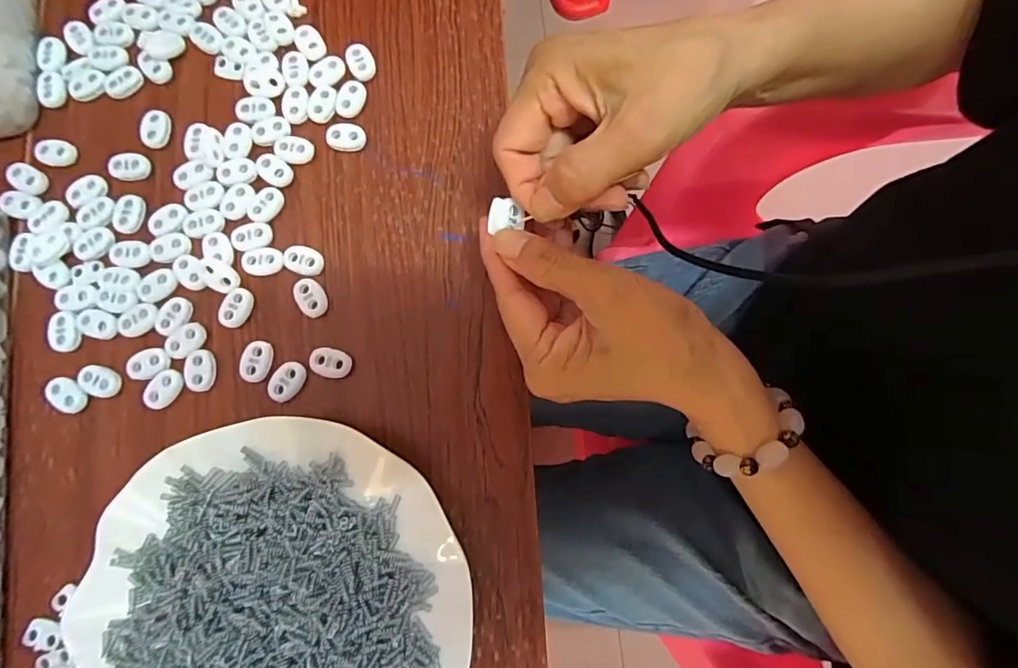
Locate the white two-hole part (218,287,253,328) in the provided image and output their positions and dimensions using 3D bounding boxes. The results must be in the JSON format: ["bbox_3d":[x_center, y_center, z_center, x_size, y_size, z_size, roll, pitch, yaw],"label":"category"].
[{"bbox_3d":[-0.152,-0.015,0.279,0.015,0.004,0.022,17,82,3],"label":"white two-hole part"}]

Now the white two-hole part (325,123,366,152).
[{"bbox_3d":[-0.096,-0.115,0.293,0.023,0.007,0.015,0,82,1],"label":"white two-hole part"}]

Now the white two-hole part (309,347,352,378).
[{"bbox_3d":[-0.097,0.015,0.271,0.023,0.004,0.015,16,82,3],"label":"white two-hole part"}]

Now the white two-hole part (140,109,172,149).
[{"bbox_3d":[-0.209,-0.121,0.295,0.016,0.005,0.022,7,82,2],"label":"white two-hole part"}]

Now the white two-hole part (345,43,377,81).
[{"bbox_3d":[-0.089,-0.163,0.299,0.015,0.006,0.022,-26,82,-3],"label":"white two-hole part"}]

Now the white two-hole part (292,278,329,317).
[{"bbox_3d":[-0.111,-0.021,0.279,0.015,0.004,0.024,-39,83,-5],"label":"white two-hole part"}]

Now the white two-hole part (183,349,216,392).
[{"bbox_3d":[-0.169,0.019,0.273,0.016,0.004,0.022,0,82,1],"label":"white two-hole part"}]

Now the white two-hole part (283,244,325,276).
[{"bbox_3d":[-0.116,-0.042,0.282,0.022,0.004,0.015,11,82,2],"label":"white two-hole part"}]

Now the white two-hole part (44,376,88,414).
[{"bbox_3d":[-0.241,0.033,0.273,0.022,0.005,0.016,41,84,6],"label":"white two-hole part"}]

